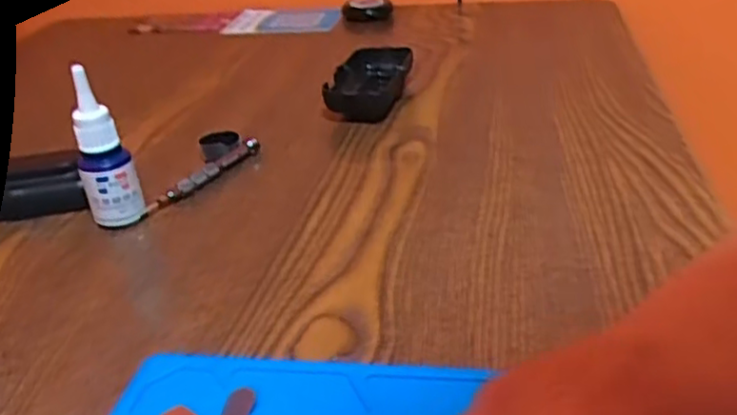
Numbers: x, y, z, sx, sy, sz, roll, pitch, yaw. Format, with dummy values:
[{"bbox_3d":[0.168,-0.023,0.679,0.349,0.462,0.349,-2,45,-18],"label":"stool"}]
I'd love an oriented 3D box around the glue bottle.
[{"bbox_3d":[-0.154,-0.031,0.402,0.029,0.092,0.027,-16,31,-19],"label":"glue bottle"}]

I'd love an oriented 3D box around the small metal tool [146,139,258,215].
[{"bbox_3d":[-0.108,-0.023,0.459,0.013,0.012,0.097,13,34,28],"label":"small metal tool"}]

